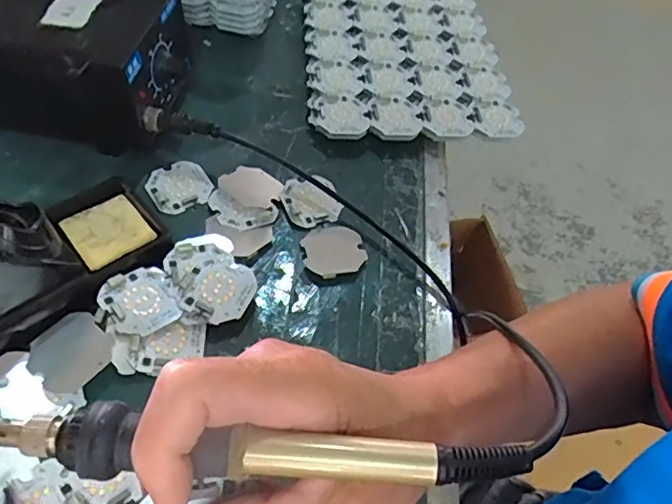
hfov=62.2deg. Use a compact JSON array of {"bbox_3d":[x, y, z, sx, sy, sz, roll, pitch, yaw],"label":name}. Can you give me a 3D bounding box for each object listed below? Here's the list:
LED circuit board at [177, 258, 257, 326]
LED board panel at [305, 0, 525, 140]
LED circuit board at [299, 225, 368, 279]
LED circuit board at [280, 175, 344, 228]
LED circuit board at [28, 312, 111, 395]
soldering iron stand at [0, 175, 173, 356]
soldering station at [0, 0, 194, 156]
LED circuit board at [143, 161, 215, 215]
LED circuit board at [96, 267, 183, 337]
[{"bbox_3d":[-0.078,0.025,0.380,0.043,0.004,0.046,23,57,0],"label":"LED circuit board"},{"bbox_3d":[0.064,-0.199,0.549,0.183,0.024,0.232,1,56,-10],"label":"LED board panel"},{"bbox_3d":[-0.002,-0.002,0.424,0.046,0.006,0.046,-12,59,-17],"label":"LED circuit board"},{"bbox_3d":[-0.020,-0.042,0.444,0.043,0.007,0.045,-18,66,-20],"label":"LED circuit board"},{"bbox_3d":[-0.164,0.062,0.345,0.045,0.004,0.044,39,65,18],"label":"LED circuit board"},{"bbox_3d":[-0.190,-0.007,0.352,0.150,0.068,0.094,-29,65,-25],"label":"soldering iron stand"},{"bbox_3d":[-0.202,-0.154,0.448,0.147,0.099,0.111,12,55,-1],"label":"soldering station"},{"bbox_3d":[-0.124,-0.053,0.441,0.047,0.004,0.048,-20,62,-22],"label":"LED circuit board"},{"bbox_3d":[-0.128,0.029,0.362,0.043,0.009,0.045,-32,66,-27],"label":"LED circuit board"}]

